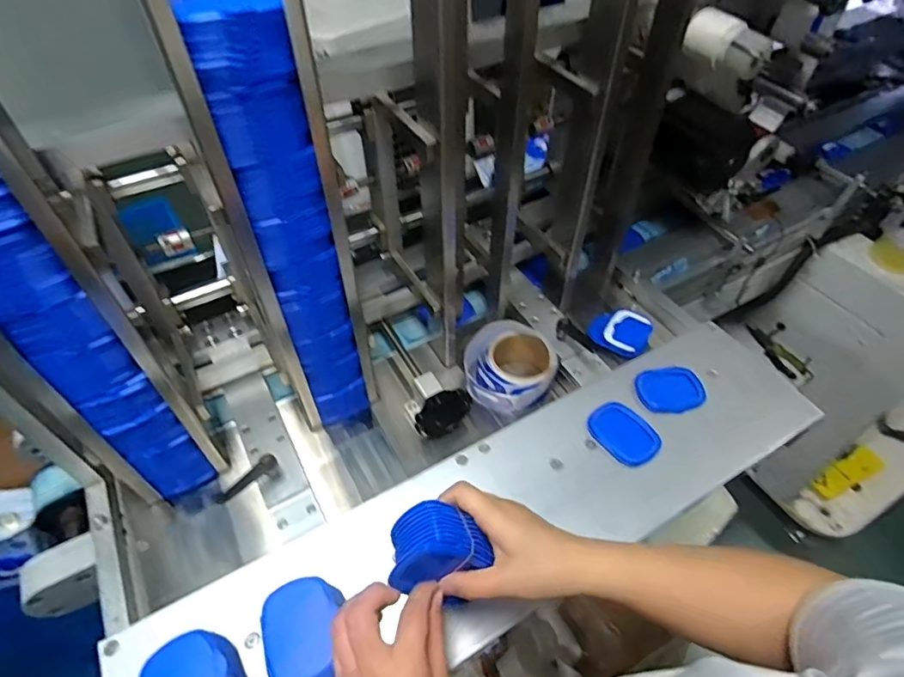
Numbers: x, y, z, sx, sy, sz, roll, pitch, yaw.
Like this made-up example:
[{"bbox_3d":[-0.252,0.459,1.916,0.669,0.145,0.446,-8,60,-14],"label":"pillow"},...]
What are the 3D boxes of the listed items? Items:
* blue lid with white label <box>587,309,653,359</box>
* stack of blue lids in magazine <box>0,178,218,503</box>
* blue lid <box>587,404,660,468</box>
[{"bbox_3d":[0.254,-0.018,0.796,0.086,0.014,0.103,19,52,16],"label":"blue lid with white label"},{"bbox_3d":[-0.334,0.006,0.466,0.074,0.457,0.064,34,57,26],"label":"stack of blue lids in magazine"},{"bbox_3d":[0.204,0.112,0.631,0.061,0.012,0.080,-32,56,-25],"label":"blue lid"}]

